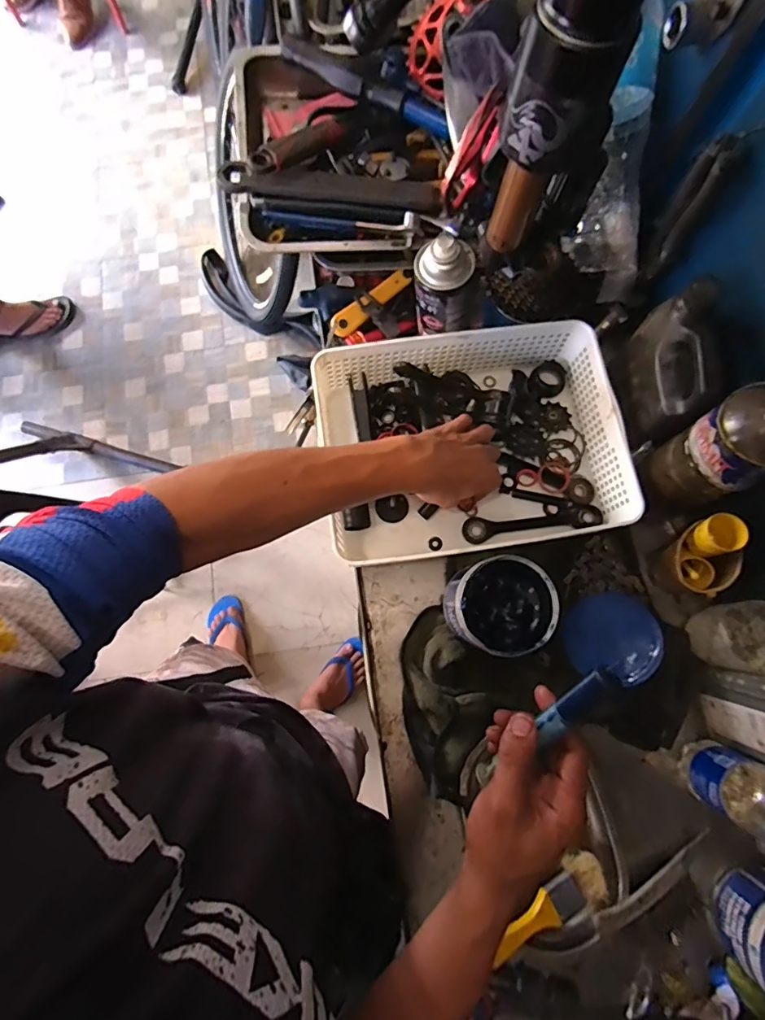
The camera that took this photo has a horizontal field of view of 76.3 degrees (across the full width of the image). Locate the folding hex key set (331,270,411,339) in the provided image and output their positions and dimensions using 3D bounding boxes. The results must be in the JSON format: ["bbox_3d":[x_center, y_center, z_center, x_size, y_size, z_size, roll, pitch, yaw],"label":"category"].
[{"bbox_3d":[-0.016,-0.273,0.640,0.123,0.016,0.028,-41,80,-7],"label":"folding hex key set"}]

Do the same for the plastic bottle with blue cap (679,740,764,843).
[{"bbox_3d":[0.354,0.272,0.466,0.054,0.156,0.061,31,80,7],"label":"plastic bottle with blue cap"}]

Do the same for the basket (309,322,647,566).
[{"bbox_3d":[0.100,-0.075,0.566,0.319,0.083,0.236,-9,78,-1],"label":"basket"}]

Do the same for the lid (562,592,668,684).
[{"bbox_3d":[0.256,0.144,0.547,0.096,0.028,0.097,-20,54,30],"label":"lid"}]

